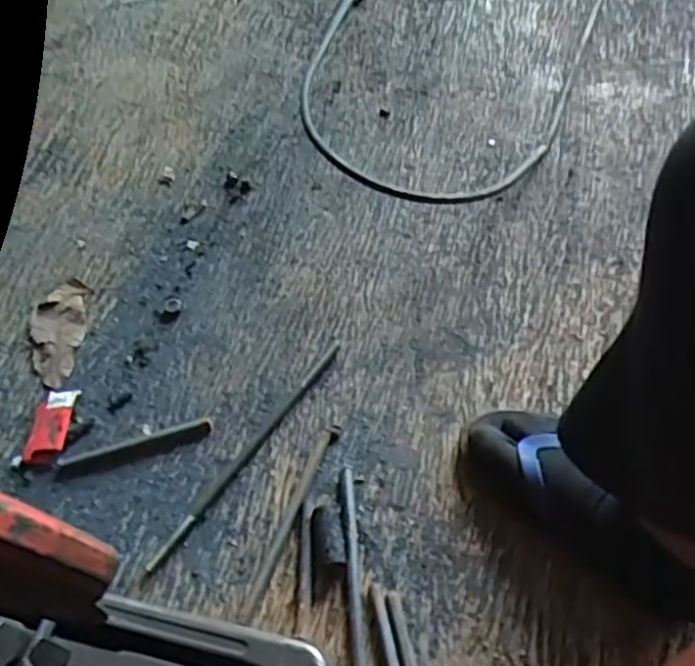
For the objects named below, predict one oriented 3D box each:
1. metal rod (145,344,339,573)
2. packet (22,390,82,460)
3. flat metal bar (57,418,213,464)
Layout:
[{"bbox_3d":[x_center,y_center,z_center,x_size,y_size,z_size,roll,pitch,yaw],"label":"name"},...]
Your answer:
[{"bbox_3d":[-0.099,0.120,0.730,0.013,0.005,0.297,29,62,22],"label":"metal rod"},{"bbox_3d":[-0.317,0.095,0.757,0.042,0.015,0.081,-1,59,5],"label":"packet"},{"bbox_3d":[-0.222,0.114,0.745,0.159,0.006,0.015,-15,59,-4],"label":"flat metal bar"}]

